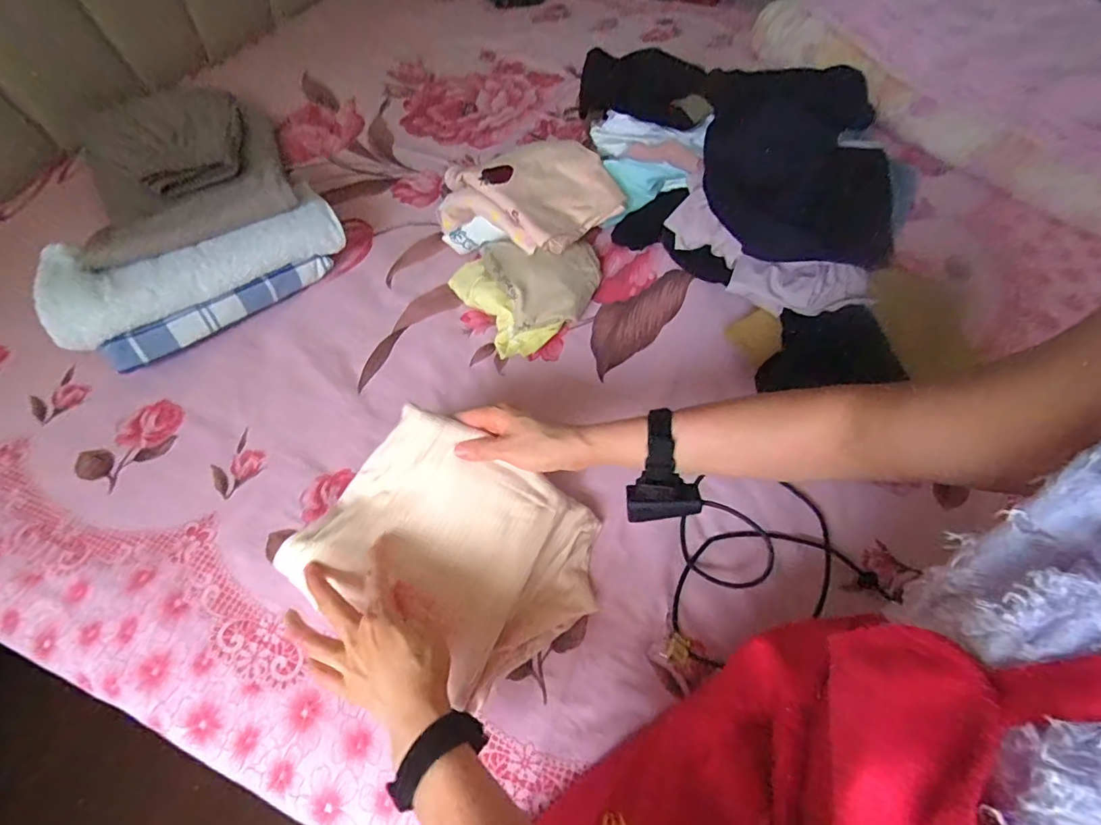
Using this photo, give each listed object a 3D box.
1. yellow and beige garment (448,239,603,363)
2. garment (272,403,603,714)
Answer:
[{"bbox_3d":[-0.016,-0.202,0.768,0.215,0.076,0.177,-29,61,-16],"label":"yellow and beige garment"},{"bbox_3d":[-0.091,0.125,0.508,0.256,0.124,0.212,28,62,15],"label":"garment"}]

